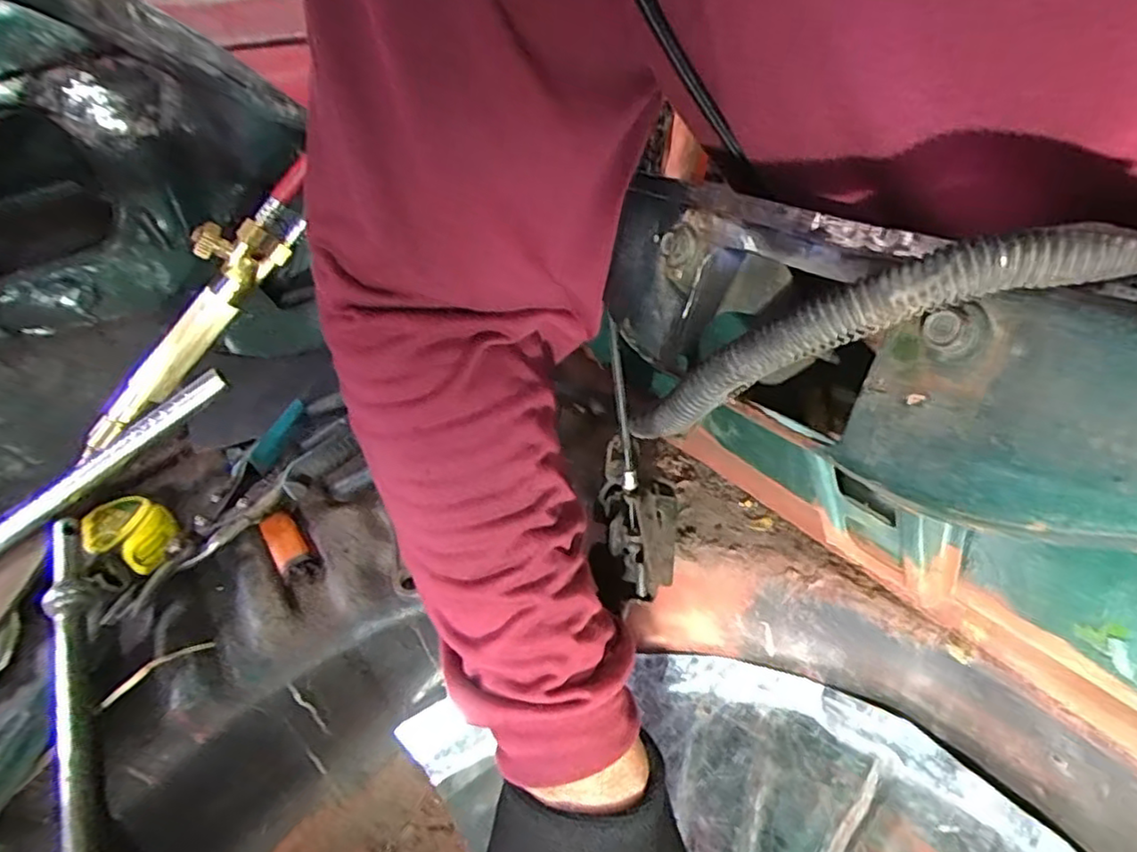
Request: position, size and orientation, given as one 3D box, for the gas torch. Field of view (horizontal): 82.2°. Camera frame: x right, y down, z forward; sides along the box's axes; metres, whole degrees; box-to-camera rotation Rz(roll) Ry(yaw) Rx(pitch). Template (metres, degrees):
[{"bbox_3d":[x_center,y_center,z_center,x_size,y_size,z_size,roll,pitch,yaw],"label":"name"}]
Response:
[{"bbox_3d":[-0.294,-0.086,0.507,0.275,0.058,0.029,-50,39,6],"label":"gas torch"}]

